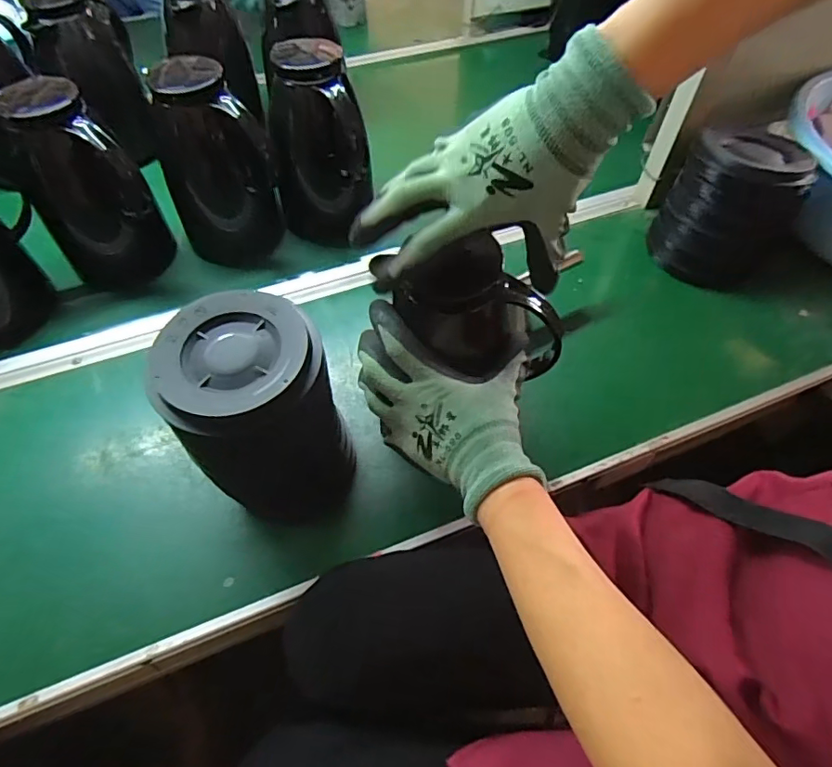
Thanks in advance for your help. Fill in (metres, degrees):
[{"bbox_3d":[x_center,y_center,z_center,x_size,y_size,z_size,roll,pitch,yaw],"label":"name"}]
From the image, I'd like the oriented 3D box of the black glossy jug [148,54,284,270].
[{"bbox_3d":[-0.245,-0.258,0.657,0.118,0.210,0.121,-32,63,-20],"label":"black glossy jug"}]

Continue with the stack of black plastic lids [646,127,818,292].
[{"bbox_3d":[0.396,-0.221,0.678,0.145,0.142,0.154,29,61,17],"label":"stack of black plastic lids"}]

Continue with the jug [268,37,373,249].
[{"bbox_3d":[-0.130,-0.299,0.683,0.116,0.211,0.142,-19,59,-13],"label":"jug"}]

